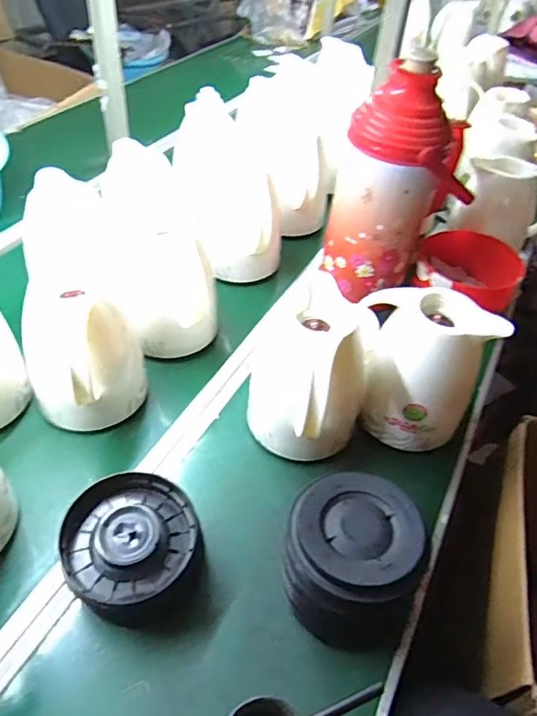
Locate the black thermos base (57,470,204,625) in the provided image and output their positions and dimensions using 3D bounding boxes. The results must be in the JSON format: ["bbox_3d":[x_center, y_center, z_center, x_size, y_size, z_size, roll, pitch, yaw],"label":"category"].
[{"bbox_3d":[-0.138,0.203,0.565,0.138,0.077,0.141,3,45,-3],"label":"black thermos base"}]

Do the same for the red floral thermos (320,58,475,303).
[{"bbox_3d":[0.206,-0.267,0.821,0.192,0.305,0.119,-27,53,-28],"label":"red floral thermos"}]

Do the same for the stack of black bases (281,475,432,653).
[{"bbox_3d":[0.094,0.206,0.547,0.150,0.117,0.134,26,48,20],"label":"stack of black bases"}]

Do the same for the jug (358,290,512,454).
[{"bbox_3d":[0.184,0.003,0.692,0.125,0.161,0.160,-25,52,-27],"label":"jug"}]

